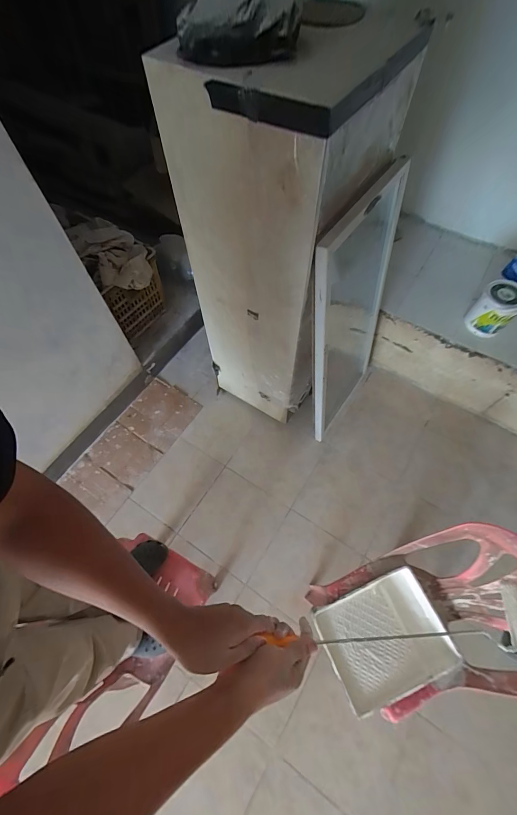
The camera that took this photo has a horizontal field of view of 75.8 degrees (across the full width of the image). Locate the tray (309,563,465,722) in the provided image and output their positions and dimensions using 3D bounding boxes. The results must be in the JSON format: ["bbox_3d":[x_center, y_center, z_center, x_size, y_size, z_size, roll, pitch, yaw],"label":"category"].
[{"bbox_3d":[0.391,0.718,1.037,0.364,0.044,0.289,-20,63,-8],"label":"tray"}]

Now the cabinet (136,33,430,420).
[{"bbox_3d":[0.066,-0.516,1.274,0.486,1.255,0.480,31,67,15],"label":"cabinet"}]

